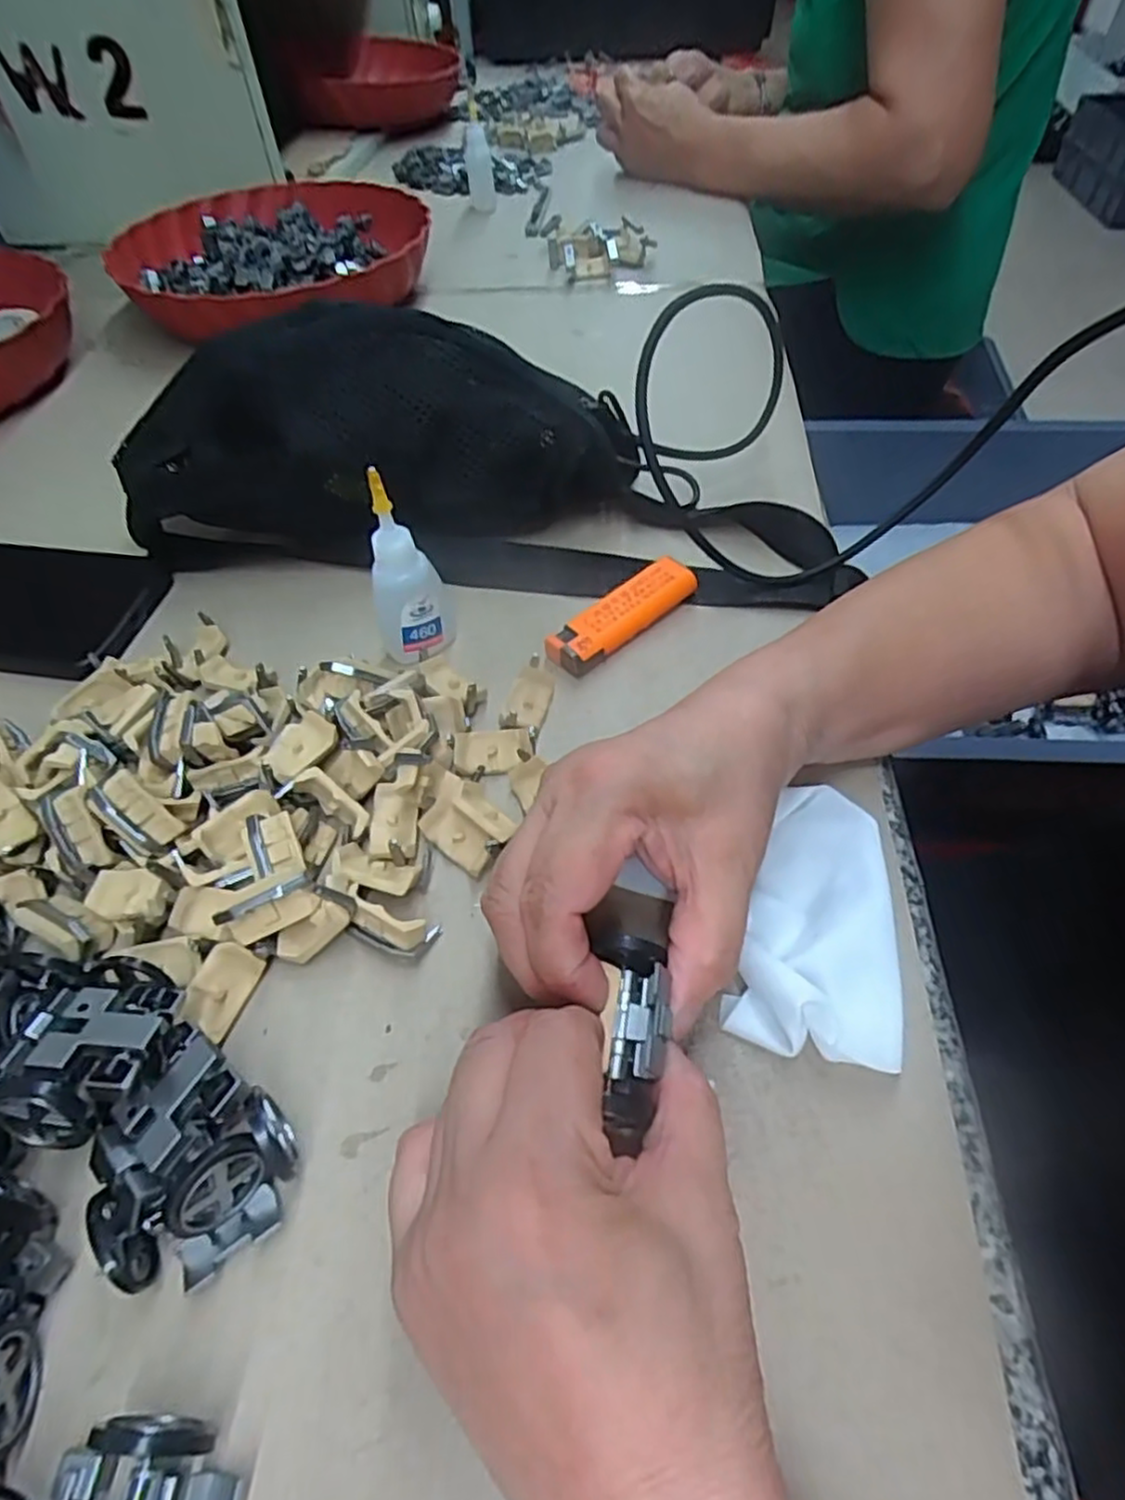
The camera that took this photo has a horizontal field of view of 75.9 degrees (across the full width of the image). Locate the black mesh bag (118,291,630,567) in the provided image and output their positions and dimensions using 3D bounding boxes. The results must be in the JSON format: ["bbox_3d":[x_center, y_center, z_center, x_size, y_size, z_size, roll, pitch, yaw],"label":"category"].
[{"bbox_3d":[-0.099,-0.157,0.364,0.261,0.095,0.077,-3,53,1],"label":"black mesh bag"}]

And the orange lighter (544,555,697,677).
[{"bbox_3d":[0.028,-0.064,0.340,0.080,0.013,0.025,-37,60,-22],"label":"orange lighter"}]

